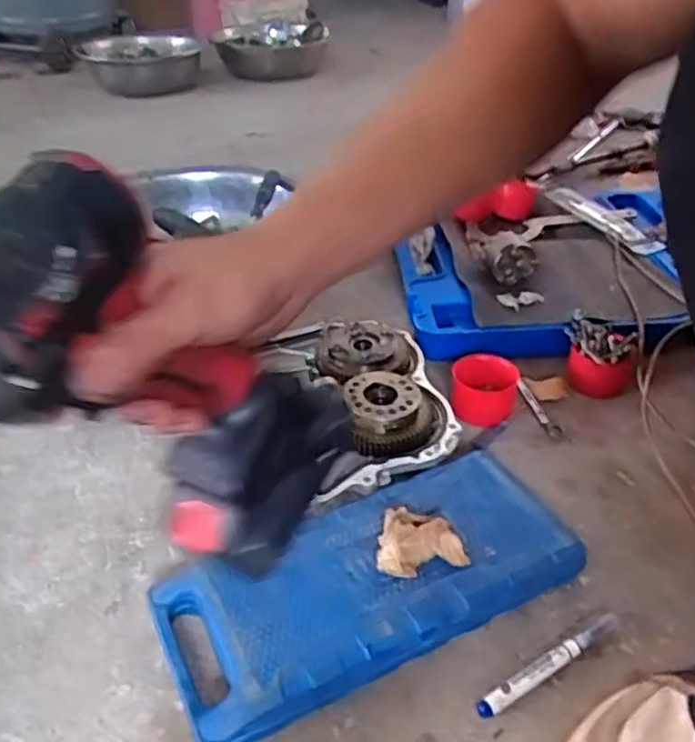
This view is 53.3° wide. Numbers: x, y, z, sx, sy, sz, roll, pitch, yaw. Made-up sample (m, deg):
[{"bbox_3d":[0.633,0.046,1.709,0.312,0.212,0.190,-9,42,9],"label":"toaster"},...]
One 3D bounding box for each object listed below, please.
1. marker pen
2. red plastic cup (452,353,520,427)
[{"bbox_3d":[0.144,0.206,0.489,0.129,0.012,0.013,-21,40,-26],"label":"marker pen"},{"bbox_3d":[0.141,0.021,0.720,0.064,0.051,0.066,0,35,0],"label":"red plastic cup"}]

